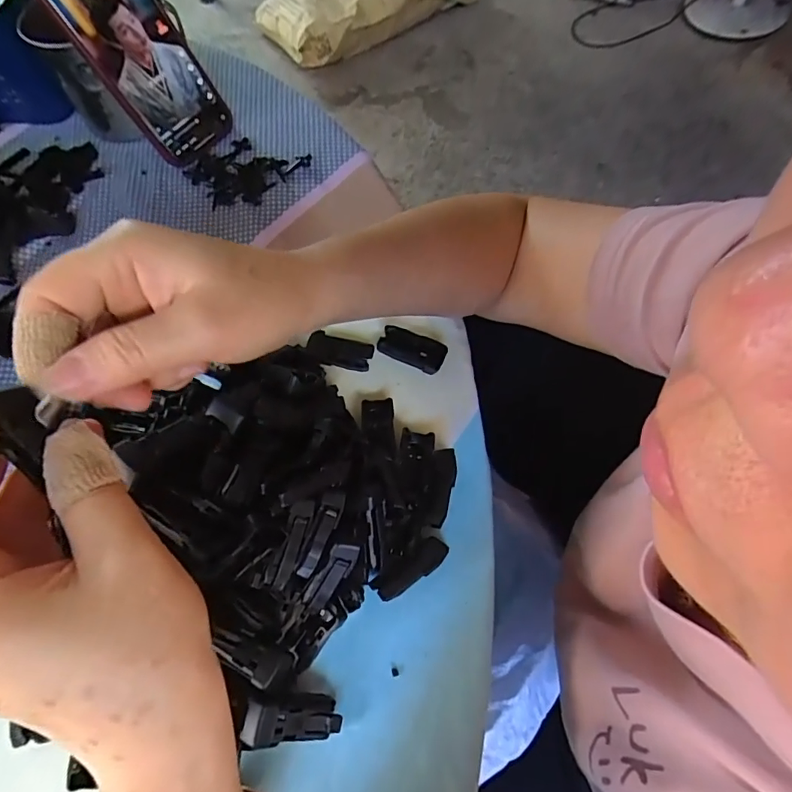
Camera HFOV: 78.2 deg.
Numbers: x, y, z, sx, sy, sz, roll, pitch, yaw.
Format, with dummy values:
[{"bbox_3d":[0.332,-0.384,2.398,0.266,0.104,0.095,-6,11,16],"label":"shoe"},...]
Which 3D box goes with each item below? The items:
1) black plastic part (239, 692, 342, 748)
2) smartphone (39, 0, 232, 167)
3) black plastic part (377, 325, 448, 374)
[{"bbox_3d":[-0.051,0.161,0.243,0.048,0.016,0.019,14,62,-29],"label":"black plastic part"},{"bbox_3d":[-0.204,-0.275,0.388,0.015,0.156,0.073,23,66,43],"label":"smartphone"},{"bbox_3d":[0.011,-0.033,0.337,0.045,0.010,0.022,23,69,13],"label":"black plastic part"}]

